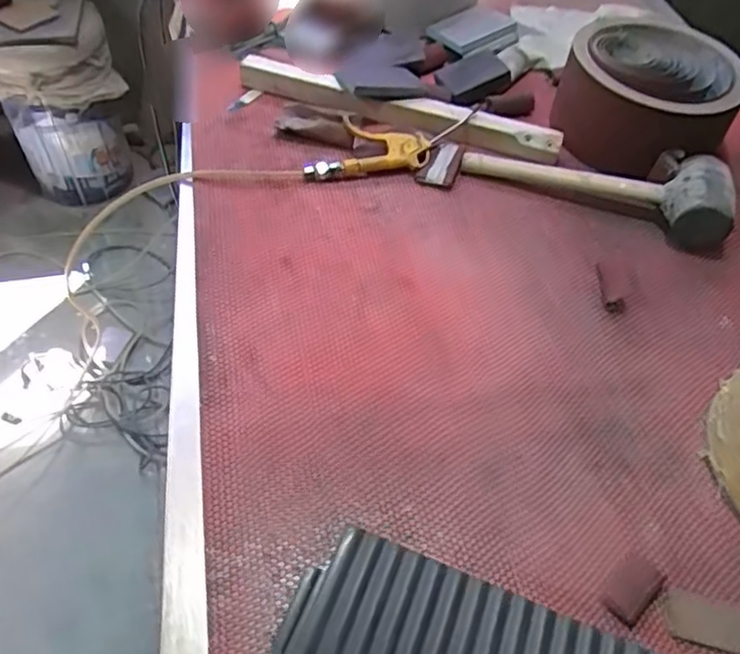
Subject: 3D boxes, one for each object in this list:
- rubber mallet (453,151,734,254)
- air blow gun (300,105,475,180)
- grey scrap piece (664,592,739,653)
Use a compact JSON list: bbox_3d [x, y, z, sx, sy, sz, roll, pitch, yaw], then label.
[{"bbox_3d":[0.297,-0.196,0.844,0.347,0.072,0.109,15,51,7],"label":"rubber mallet"},{"bbox_3d":[0.034,-0.253,0.888,0.261,0.036,0.095,-7,51,-10],"label":"air blow gun"},{"bbox_3d":[0.288,0.249,0.534,0.078,0.004,0.035,13,51,6],"label":"grey scrap piece"}]

